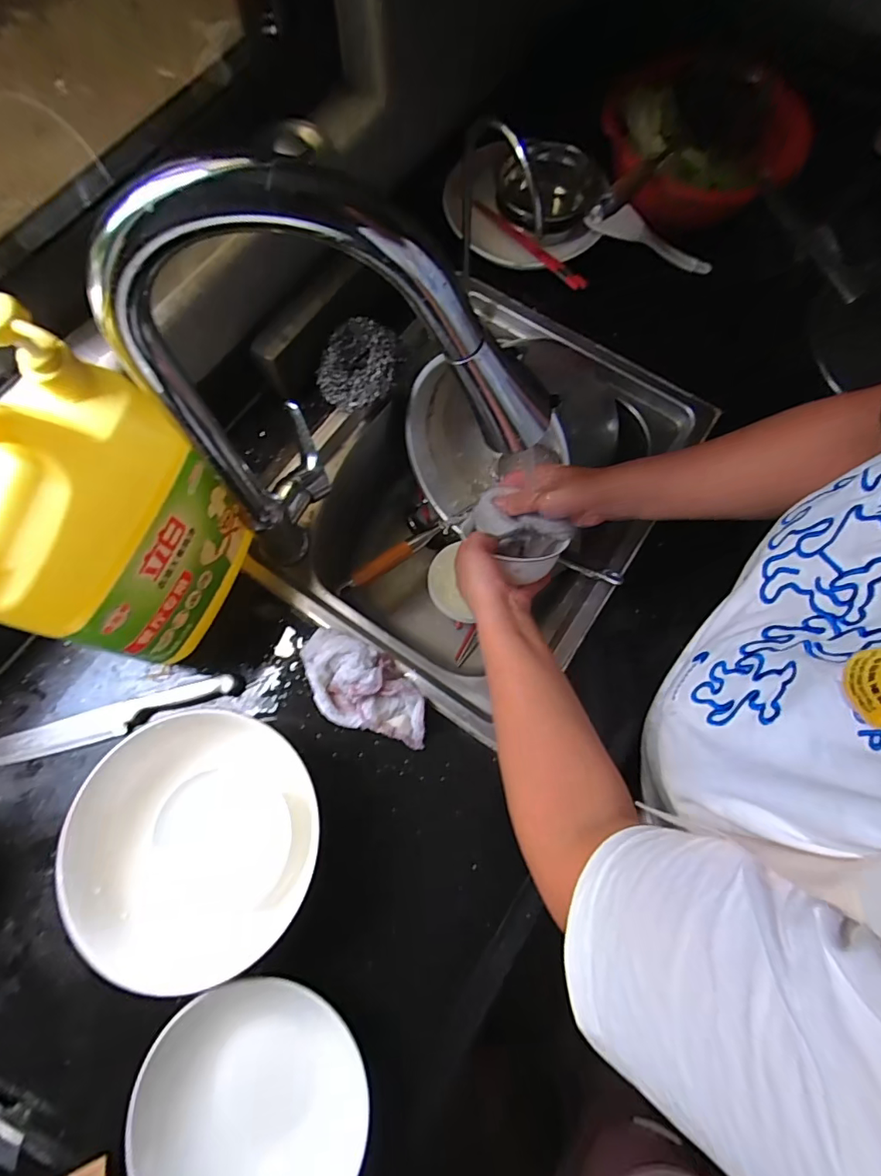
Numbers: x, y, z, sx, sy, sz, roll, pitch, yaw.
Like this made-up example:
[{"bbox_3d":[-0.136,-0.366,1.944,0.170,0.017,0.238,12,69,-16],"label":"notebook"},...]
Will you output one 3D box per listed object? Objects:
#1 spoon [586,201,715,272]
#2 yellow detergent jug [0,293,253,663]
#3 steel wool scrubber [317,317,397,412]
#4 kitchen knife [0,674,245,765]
[{"bbox_3d":[0.272,-0.442,0.642,0.171,0.039,0.022,14,73,-15],"label":"spoon"},{"bbox_3d":[-0.254,-0.050,0.394,0.085,0.245,0.182,16,74,4],"label":"yellow detergent jug"},{"bbox_3d":[-0.096,-0.267,0.602,0.078,0.041,0.099,27,75,7],"label":"steel wool scrubber"},{"bbox_3d":[-0.343,0.136,0.503,0.288,0.010,0.033,-15,74,-5],"label":"kitchen knife"}]

